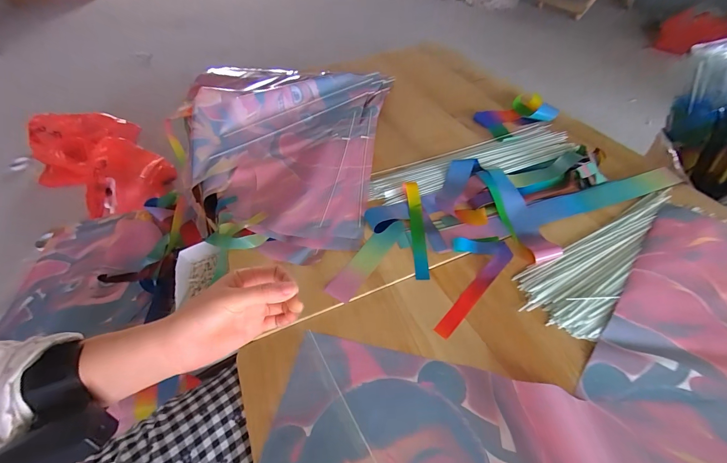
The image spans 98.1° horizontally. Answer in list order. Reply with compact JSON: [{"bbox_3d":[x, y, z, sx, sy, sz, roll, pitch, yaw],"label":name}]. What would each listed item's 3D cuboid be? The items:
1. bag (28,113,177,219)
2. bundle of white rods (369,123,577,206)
[{"bbox_3d":[-1.188,-0.305,1.409,0.467,0.230,0.677,-37,58,-24],"label":"bag"},{"bbox_3d":[0.213,-0.136,0.611,0.423,0.020,0.105,-17,52,-11],"label":"bundle of white rods"}]

